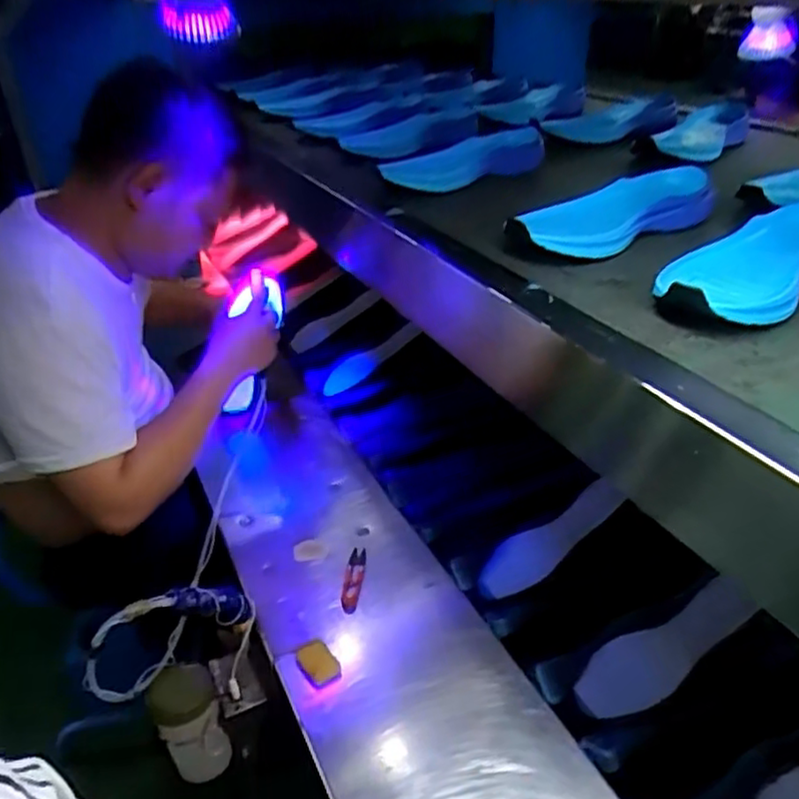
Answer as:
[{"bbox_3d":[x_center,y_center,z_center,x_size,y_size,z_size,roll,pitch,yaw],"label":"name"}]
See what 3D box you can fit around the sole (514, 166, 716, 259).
[{"bbox_3d":[0.214,-0.185,0.676,0.240,0.047,0.067,-19,35,-28],"label":"sole"}]

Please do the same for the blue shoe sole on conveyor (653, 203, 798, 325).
[{"bbox_3d":[0.304,-0.118,0.570,0.254,0.051,0.097,-25,38,-34],"label":"blue shoe sole on conveyor"}]

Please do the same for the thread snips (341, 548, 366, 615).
[{"bbox_3d":[-0.058,0.232,0.870,0.022,0.011,0.100,2,31,4],"label":"thread snips"}]

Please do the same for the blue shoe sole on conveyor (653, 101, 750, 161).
[{"bbox_3d":[0.441,-0.389,0.984,0.095,0.048,0.226,18,35,28],"label":"blue shoe sole on conveyor"}]

